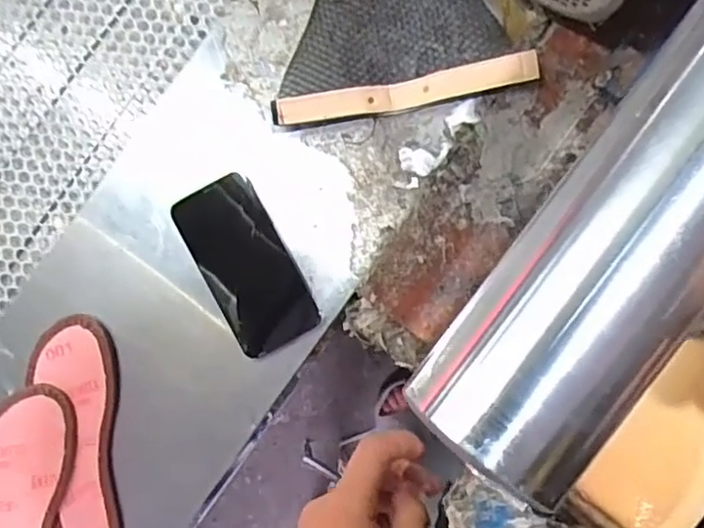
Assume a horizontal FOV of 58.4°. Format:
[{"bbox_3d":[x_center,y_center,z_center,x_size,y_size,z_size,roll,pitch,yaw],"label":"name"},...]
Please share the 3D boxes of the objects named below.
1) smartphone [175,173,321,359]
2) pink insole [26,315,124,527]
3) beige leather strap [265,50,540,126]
[{"bbox_3d":[-0.095,0.000,0.559,0.072,0.014,0.155,-28,86,1],"label":"smartphone"},{"bbox_3d":[-0.239,0.156,0.551,0.071,0.015,0.212,-6,87,3],"label":"pink insole"},{"bbox_3d":[0.044,-0.149,0.543,0.223,0.027,0.026,-9,87,3],"label":"beige leather strap"}]

